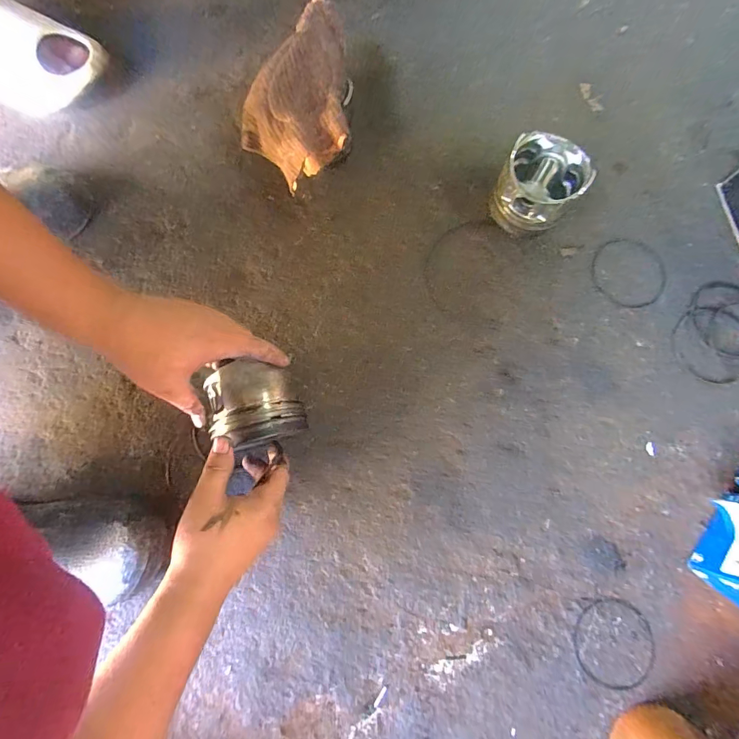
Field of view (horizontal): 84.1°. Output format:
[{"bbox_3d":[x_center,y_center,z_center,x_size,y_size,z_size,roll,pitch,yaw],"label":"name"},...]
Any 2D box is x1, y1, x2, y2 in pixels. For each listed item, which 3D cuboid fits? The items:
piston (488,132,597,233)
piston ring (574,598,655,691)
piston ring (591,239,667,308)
[{"bbox_3d":[0.206,-0.224,0.502,0.091,0.082,0.088,0,79,-1],"label":"piston"},{"bbox_3d":[0.263,0.296,0.442,0.083,0.005,0.089,0,79,-1],"label":"piston ring"},{"bbox_3d":[0.334,-0.126,0.529,0.095,0.004,0.094,0,79,-1],"label":"piston ring"}]

